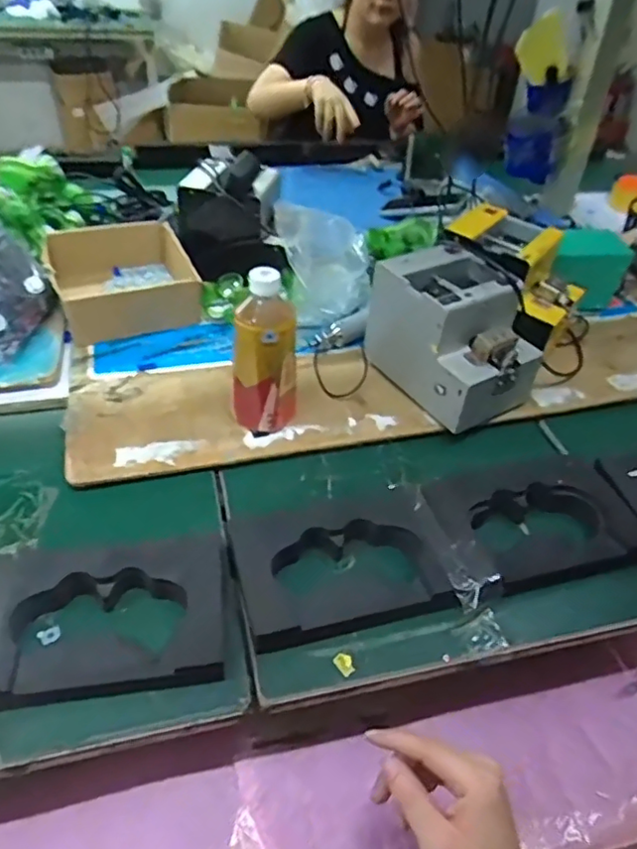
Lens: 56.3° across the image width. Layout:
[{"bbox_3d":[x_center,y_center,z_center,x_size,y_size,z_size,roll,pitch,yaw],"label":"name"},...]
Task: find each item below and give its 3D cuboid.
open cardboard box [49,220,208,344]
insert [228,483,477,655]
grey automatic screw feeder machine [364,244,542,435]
[{"bbox_3d":[-0.286,-0.218,0.872,0.183,0.075,0.224,-13,44,-21],"label":"open cardboard box"},{"bbox_3d":[0.022,0.121,0.561,0.196,0.031,0.149,-5,42,-12],"label":"insert"},{"bbox_3d":[0.165,-0.115,0.729,0.127,0.133,0.184,-23,48,-29],"label":"grey automatic screw feeder machine"}]

